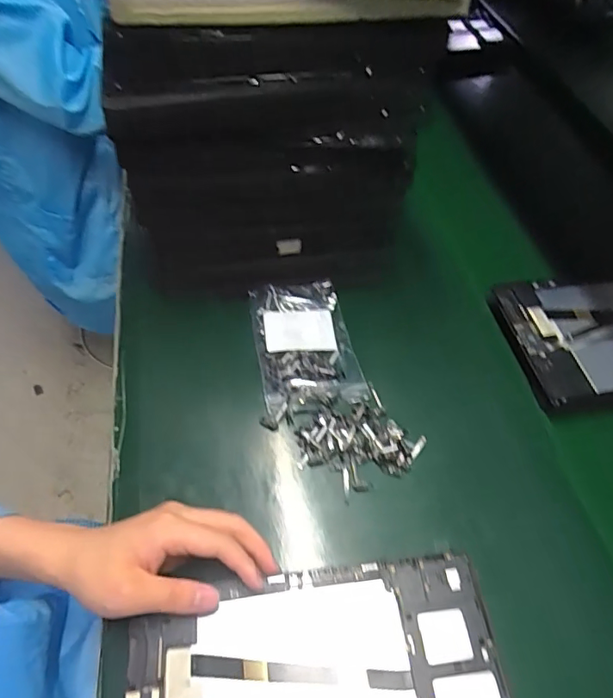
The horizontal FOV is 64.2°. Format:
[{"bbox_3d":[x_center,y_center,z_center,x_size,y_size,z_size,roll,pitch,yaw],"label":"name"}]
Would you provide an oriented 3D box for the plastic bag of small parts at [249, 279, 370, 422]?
[{"bbox_3d":[-0.002,-0.009,0.496,0.097,0.010,0.150,-8,55,-8],"label":"plastic bag of small parts"}]

